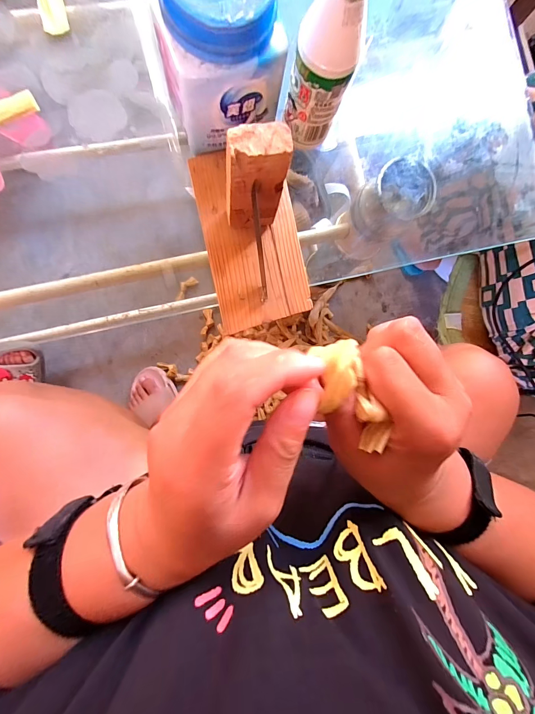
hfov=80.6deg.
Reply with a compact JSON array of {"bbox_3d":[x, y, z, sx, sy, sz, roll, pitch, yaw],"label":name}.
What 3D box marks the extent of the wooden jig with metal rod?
[{"bbox_3d":[-0.008,-0.108,0.252,0.086,0.097,0.152,-12,90,-7],"label":"wooden jig with metal rod"}]

